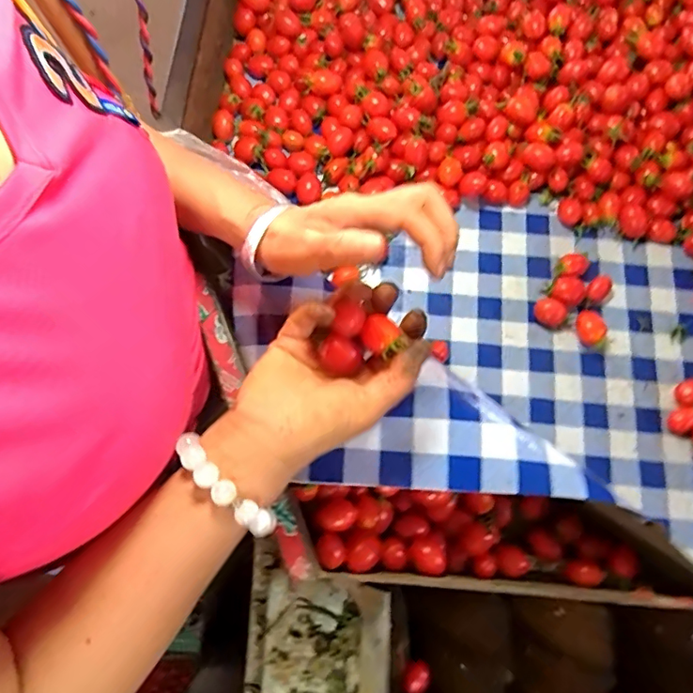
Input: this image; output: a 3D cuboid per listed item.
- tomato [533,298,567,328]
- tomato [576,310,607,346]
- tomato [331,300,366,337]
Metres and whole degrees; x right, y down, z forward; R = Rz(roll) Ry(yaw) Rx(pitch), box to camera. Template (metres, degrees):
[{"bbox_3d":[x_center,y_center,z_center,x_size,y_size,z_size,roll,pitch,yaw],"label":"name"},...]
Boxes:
[{"bbox_3d":[0.195,-0.032,0.508,0.021,0.018,0.028,-38,75,-13],"label":"tomato"},{"bbox_3d":[0.233,-0.017,0.502,0.020,0.022,0.032,-7,71,-3],"label":"tomato"},{"bbox_3d":[0.001,-0.018,0.338,0.021,0.018,0.017,7,71,2],"label":"tomato"}]

